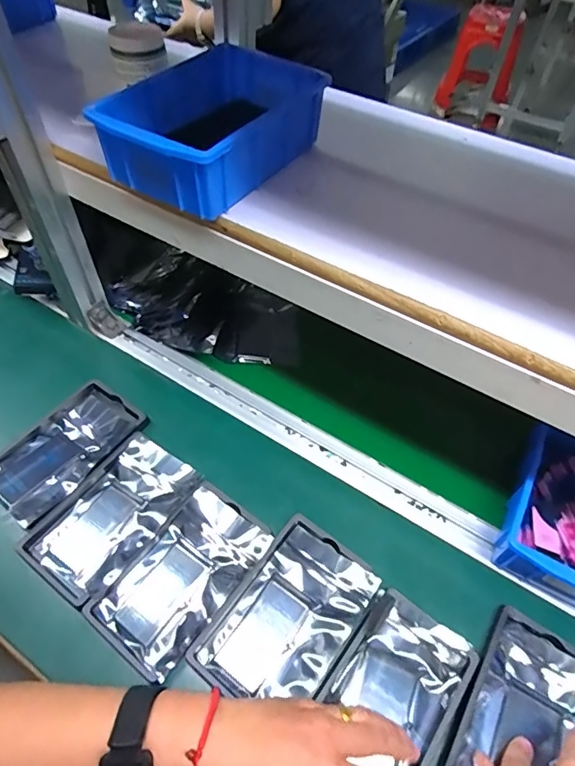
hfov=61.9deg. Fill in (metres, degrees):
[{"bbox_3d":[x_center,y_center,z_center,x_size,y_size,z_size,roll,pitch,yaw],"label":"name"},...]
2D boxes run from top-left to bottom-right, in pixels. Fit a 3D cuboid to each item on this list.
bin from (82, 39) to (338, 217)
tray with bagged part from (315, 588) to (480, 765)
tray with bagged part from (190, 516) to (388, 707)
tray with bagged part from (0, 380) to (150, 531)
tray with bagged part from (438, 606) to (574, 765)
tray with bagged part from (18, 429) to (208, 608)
[{"bbox_3d":[-0.067,-0.238,0.448,0.133,0.064,0.193,30,56,19],"label":"bin"},{"bbox_3d":[0.081,0.259,0.388,0.093,0.022,0.157,32,57,20],"label":"tray with bagged part"},{"bbox_3d":[0.005,0.204,0.423,0.104,0.019,0.159,33,57,21],"label":"tray with bagged part"},{"bbox_3d":[-0.239,0.072,0.521,0.100,0.019,0.157,34,57,21],"label":"tray with bagged part"},{"bbox_3d":[0.189,0.271,0.378,0.093,0.023,0.156,31,56,20],"label":"tray with bagged part"},{"bbox_3d":[-0.171,0.127,0.477,0.097,0.028,0.160,31,56,20],"label":"tray with bagged part"}]

